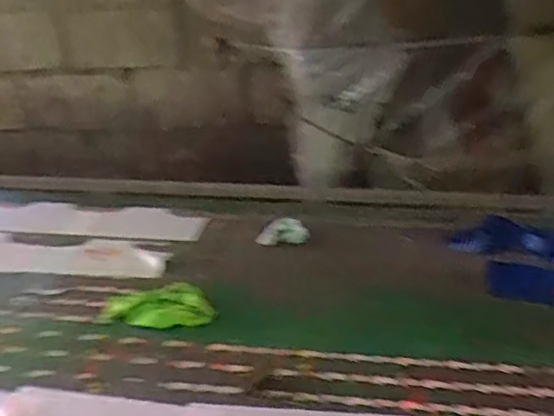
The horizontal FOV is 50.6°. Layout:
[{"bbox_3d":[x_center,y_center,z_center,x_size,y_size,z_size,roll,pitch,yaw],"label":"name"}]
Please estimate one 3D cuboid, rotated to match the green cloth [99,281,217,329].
[{"bbox_3d":[-0.215,0.176,1.082,0.207,0.031,0.128,-2,24,3],"label":"green cloth"}]

